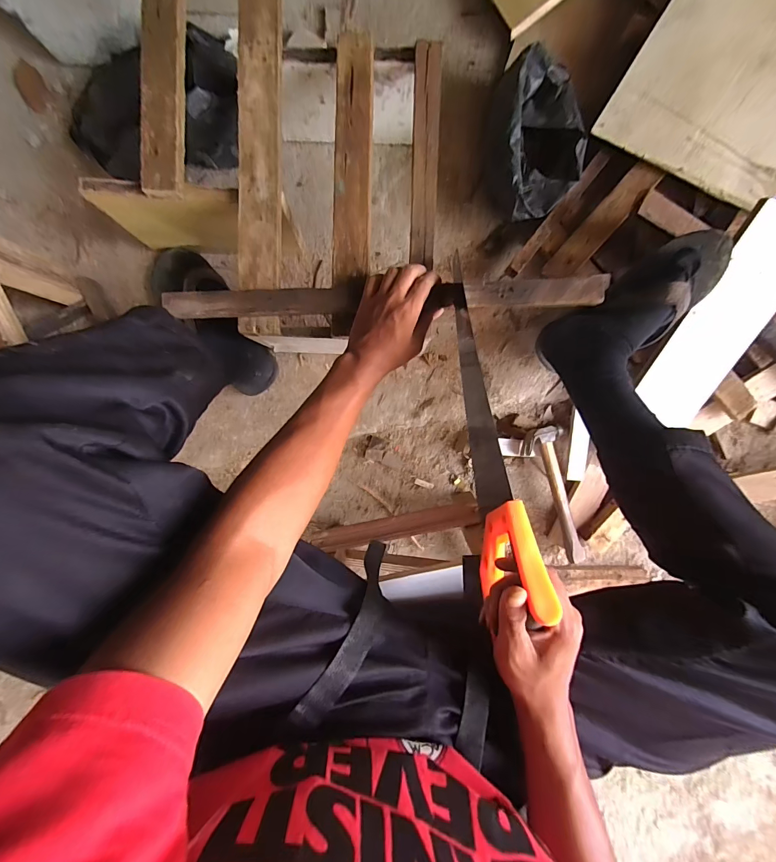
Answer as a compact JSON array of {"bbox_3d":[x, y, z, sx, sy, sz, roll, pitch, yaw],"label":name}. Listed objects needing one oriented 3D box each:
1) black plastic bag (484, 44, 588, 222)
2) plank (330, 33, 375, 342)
[{"bbox_3d":[0.230,-0.442,0.579,0.140,0.085,0.225,-11,93,2],"label":"black plastic bag"},{"bbox_3d":[-0.045,-0.307,0.485,0.045,0.020,0.361,2,94,1],"label":"plank"}]

